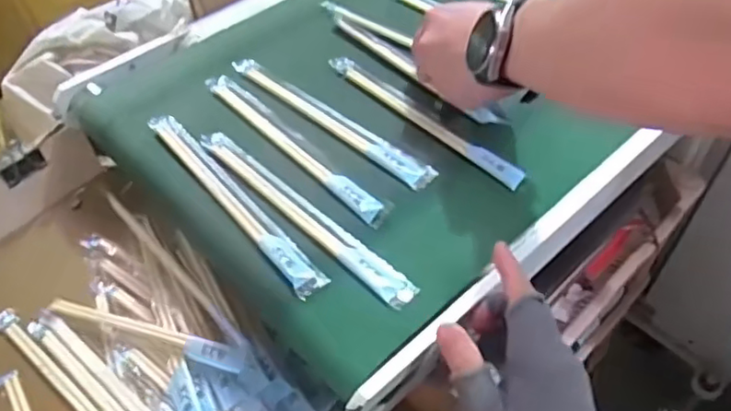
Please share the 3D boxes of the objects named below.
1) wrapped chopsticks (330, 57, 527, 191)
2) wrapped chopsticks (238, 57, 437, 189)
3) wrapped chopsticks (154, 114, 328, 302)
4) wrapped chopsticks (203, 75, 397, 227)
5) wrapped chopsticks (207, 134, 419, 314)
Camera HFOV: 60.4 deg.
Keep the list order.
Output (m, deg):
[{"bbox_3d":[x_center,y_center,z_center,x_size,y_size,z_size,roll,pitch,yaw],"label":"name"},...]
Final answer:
[{"bbox_3d":[0.049,-0.080,0.553,0.022,0.004,0.219,-36,58,-25],"label":"wrapped chopsticks"},{"bbox_3d":[-0.032,-0.078,0.551,0.224,0.009,0.025,35,59,27],"label":"wrapped chopsticks"},{"bbox_3d":[-0.109,-0.008,0.496,0.022,0.008,0.228,-34,57,-24],"label":"wrapped chopsticks"},{"bbox_3d":[-0.064,-0.052,0.532,0.022,0.007,0.225,-37,58,-26],"label":"wrapped chopsticks"},{"bbox_3d":[-0.053,0.004,0.484,0.230,0.004,0.022,36,60,27],"label":"wrapped chopsticks"}]

